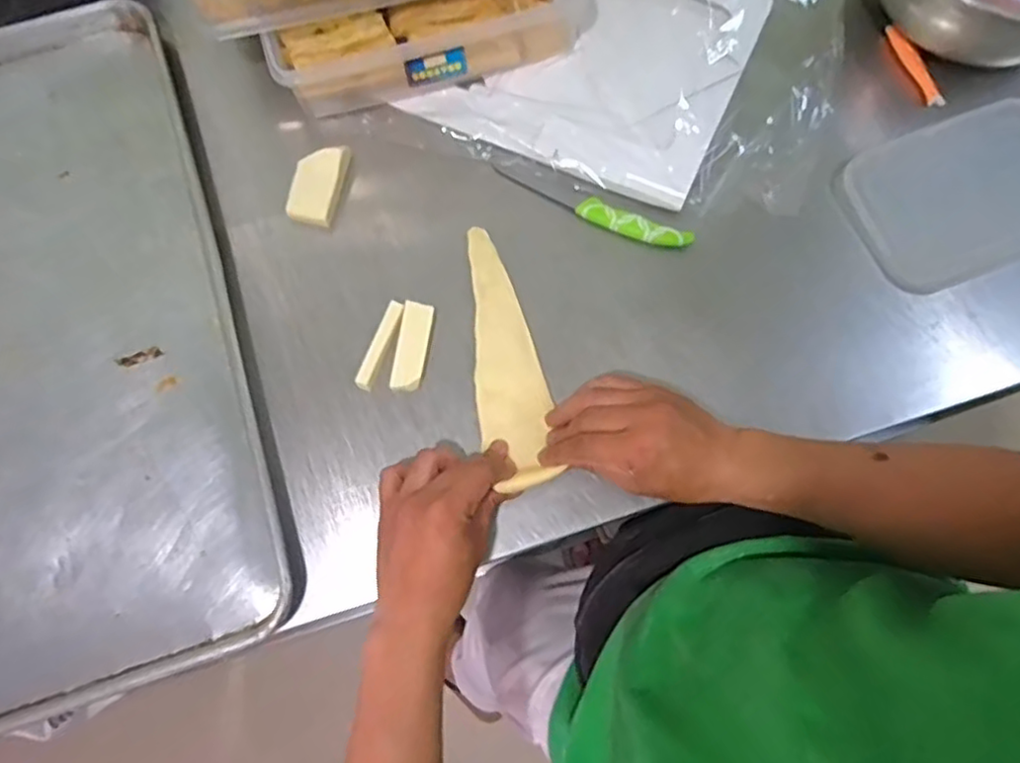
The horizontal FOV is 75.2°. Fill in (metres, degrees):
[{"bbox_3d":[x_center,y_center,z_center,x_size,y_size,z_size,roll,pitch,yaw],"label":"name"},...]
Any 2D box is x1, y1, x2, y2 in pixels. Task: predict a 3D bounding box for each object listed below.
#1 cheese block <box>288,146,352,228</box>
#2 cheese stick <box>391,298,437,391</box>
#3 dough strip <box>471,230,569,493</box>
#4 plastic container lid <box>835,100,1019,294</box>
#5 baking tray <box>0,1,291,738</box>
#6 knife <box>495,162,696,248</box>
[{"bbox_3d":[-0.171,-0.177,0.596,0.042,0.017,0.072,9,77,3],"label":"cheese block"},{"bbox_3d":[-0.081,-0.029,0.558,0.025,0.012,0.076,8,77,3],"label":"cheese stick"},{"bbox_3d":[-0.005,-0.024,0.552,0.058,0.020,0.229,-11,69,-2],"label":"dough strip"},{"bbox_3d":[0.403,-0.165,0.588,0.210,0.011,0.142,-20,77,-4],"label":"plastic container lid"},{"bbox_3d":[-0.454,-0.039,0.557,0.421,0.028,0.625,-20,77,-4],"label":"baking tray"},{"bbox_3d":[0.070,-0.158,0.586,0.185,0.015,0.027,29,78,7],"label":"knife"}]

